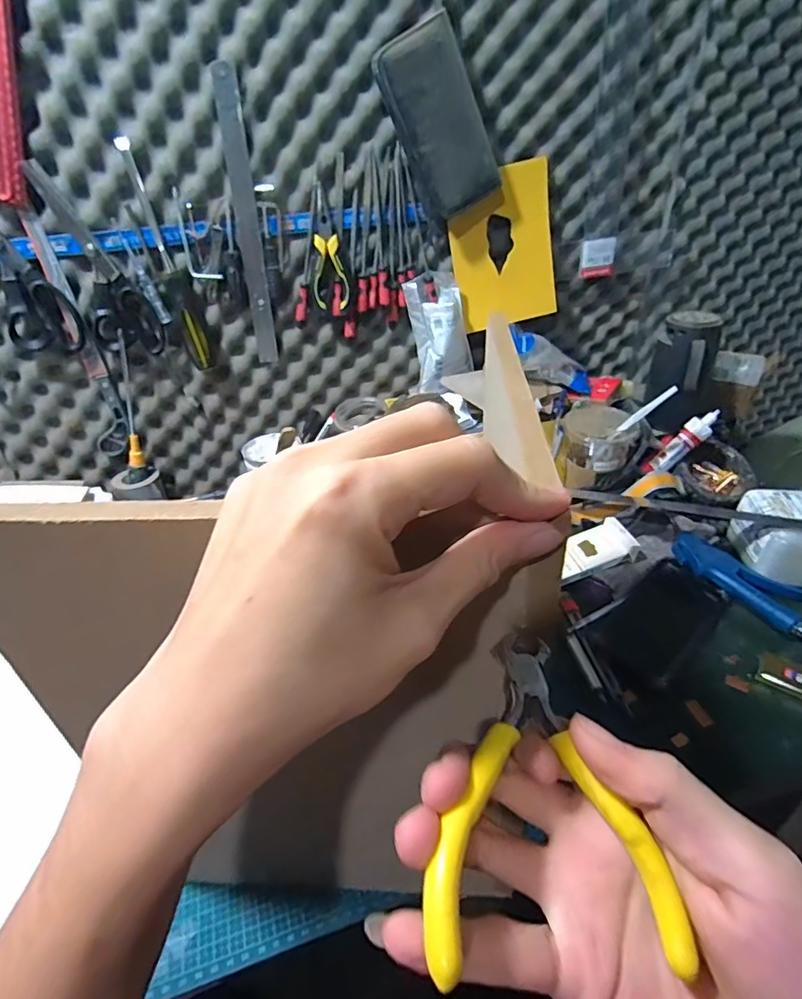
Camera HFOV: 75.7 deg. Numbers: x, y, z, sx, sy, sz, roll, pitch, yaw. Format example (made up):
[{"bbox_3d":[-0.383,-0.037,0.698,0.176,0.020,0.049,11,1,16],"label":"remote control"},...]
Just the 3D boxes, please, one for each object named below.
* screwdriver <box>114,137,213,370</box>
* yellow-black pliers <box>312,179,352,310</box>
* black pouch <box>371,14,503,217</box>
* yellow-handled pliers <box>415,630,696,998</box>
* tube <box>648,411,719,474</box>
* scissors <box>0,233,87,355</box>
[{"bbox_3d":[-0.284,-0.288,0.636,0.028,0.252,0.029,-29,41,-32],"label":"screwdriver"},{"bbox_3d":[-0.096,-0.322,0.666,0.049,0.142,0.019,-9,34,-7],"label":"yellow-black pliers"},{"bbox_3d":[0.049,-0.441,0.610,0.094,0.184,0.029,-36,36,-1],"label":"black pouch"},{"bbox_3d":[0.042,0.091,0.167,0.072,0.014,0.093,10,44,-11],"label":"yellow-handled pliers"},{"bbox_3d":[0.384,-0.079,0.694,0.025,0.103,0.029,30,23,-26],"label":"tube"},{"bbox_3d":[-0.448,-0.274,0.595,0.081,0.217,0.010,-18,33,-14],"label":"scissors"}]

